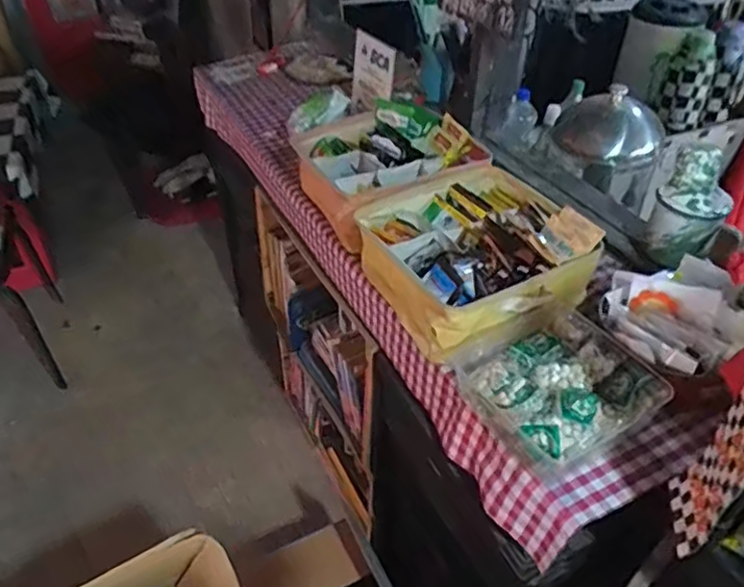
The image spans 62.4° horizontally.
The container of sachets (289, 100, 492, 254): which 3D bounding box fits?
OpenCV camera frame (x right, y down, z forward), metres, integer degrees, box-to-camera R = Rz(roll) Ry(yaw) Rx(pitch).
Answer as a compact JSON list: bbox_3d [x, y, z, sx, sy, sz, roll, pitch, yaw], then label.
[{"bbox_3d":[0.026,-0.233,1.121,0.290,0.107,0.287,-19,44,-22],"label":"container of sachets"}]

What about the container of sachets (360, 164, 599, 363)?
[{"bbox_3d":[0.160,-0.063,0.939,0.285,0.123,0.315,-15,43,-19],"label":"container of sachets"}]

